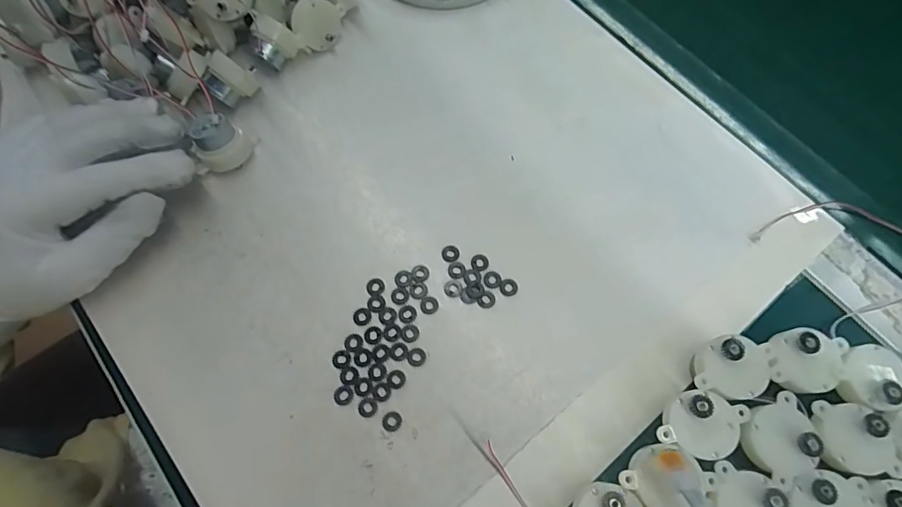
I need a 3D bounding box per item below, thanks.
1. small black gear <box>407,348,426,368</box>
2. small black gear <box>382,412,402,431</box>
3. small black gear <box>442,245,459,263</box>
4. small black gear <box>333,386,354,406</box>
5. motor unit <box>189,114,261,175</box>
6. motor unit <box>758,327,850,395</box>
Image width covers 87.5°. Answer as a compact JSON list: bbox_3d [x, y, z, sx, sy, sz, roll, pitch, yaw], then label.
[{"bbox_3d":[-0.019,0.058,0.265,0.010,0.004,0.010,0,69,1],"label":"small black gear"},{"bbox_3d":[-0.032,0.090,0.253,0.011,0.004,0.010,5,70,3],"label":"small black gear"},{"bbox_3d":[0.000,0.000,0.285,0.011,0.004,0.011,0,69,1],"label":"small black gear"},{"bbox_3d":[-0.059,0.078,0.257,0.010,0.004,0.010,-14,70,-4],"label":"small black gear"},{"bbox_3d":[-0.143,-0.068,0.293,0.030,0.030,0.026,0,69,2],"label":"motor unit"},{"bbox_3d":[0.182,0.057,0.247,0.043,0.029,0.031,-13,70,-3],"label":"motor unit"}]

